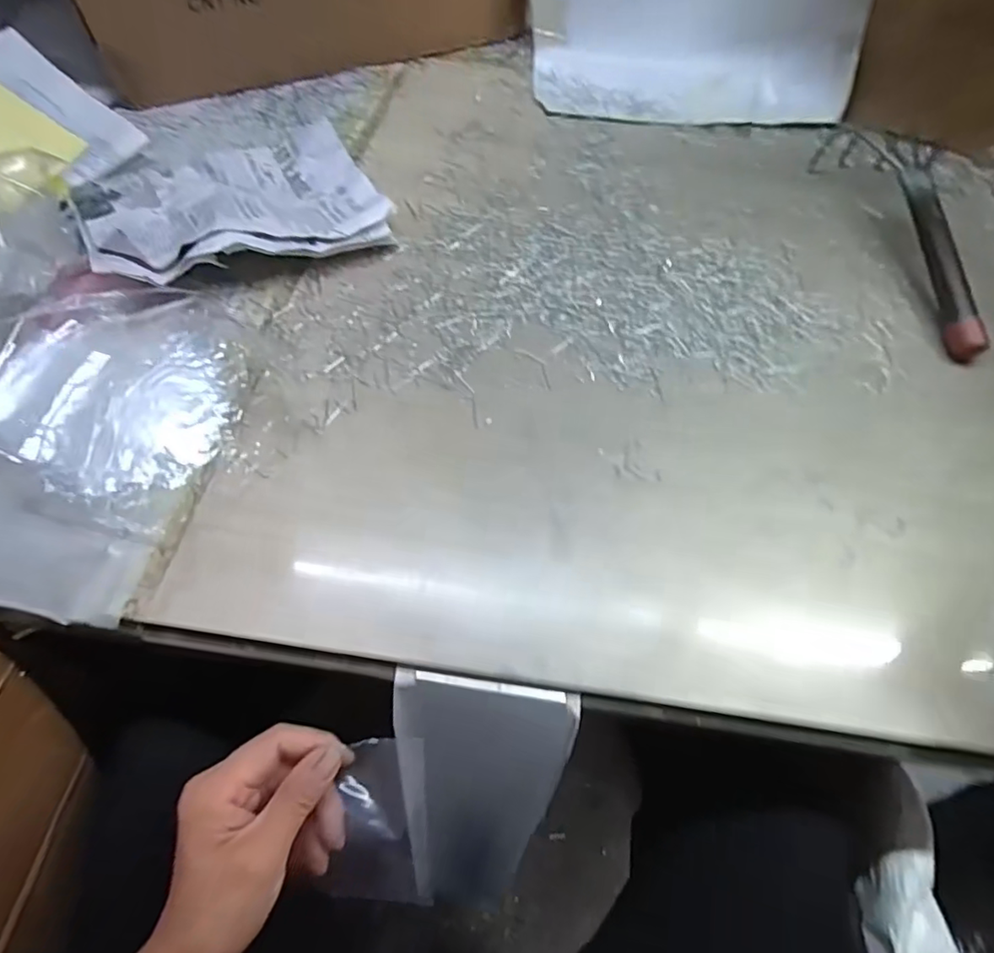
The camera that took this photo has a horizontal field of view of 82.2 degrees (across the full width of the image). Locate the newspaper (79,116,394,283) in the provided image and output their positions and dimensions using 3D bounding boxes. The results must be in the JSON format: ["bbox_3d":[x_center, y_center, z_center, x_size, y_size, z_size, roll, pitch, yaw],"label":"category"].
[{"bbox_3d":[-0.259,-0.279,0.561,0.267,0.047,0.233,-22,62,-15],"label":"newspaper"}]

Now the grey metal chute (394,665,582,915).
[{"bbox_3d":[-0.011,0.205,0.357,0.116,0.047,0.151,8,86,-16],"label":"grey metal chute"}]

